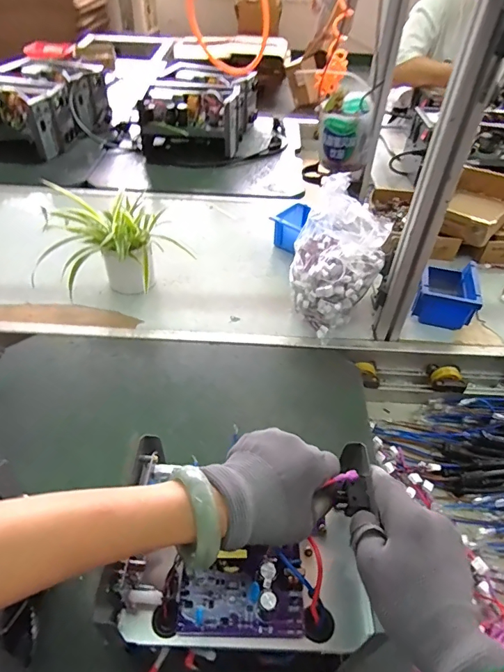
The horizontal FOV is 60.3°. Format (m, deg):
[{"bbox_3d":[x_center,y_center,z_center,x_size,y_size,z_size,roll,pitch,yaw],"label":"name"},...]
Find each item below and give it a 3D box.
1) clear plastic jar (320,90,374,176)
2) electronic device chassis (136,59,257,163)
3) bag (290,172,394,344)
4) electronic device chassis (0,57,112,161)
[{"bbox_3d":[0.111,-0.240,0.517,0.057,0.073,0.056,10,45,7],"label":"clear plastic jar"},{"bbox_3d":[-0.156,-0.710,1.378,0.316,0.171,0.396,4,44,1],"label":"electronic device chassis"},{"bbox_3d":[0.146,-0.120,0.766,0.152,0.194,0.172,11,45,8],"label":"bag"},{"bbox_3d":[-0.663,-0.730,1.382,0.324,0.183,0.463,10,45,7],"label":"electronic device chassis"}]

